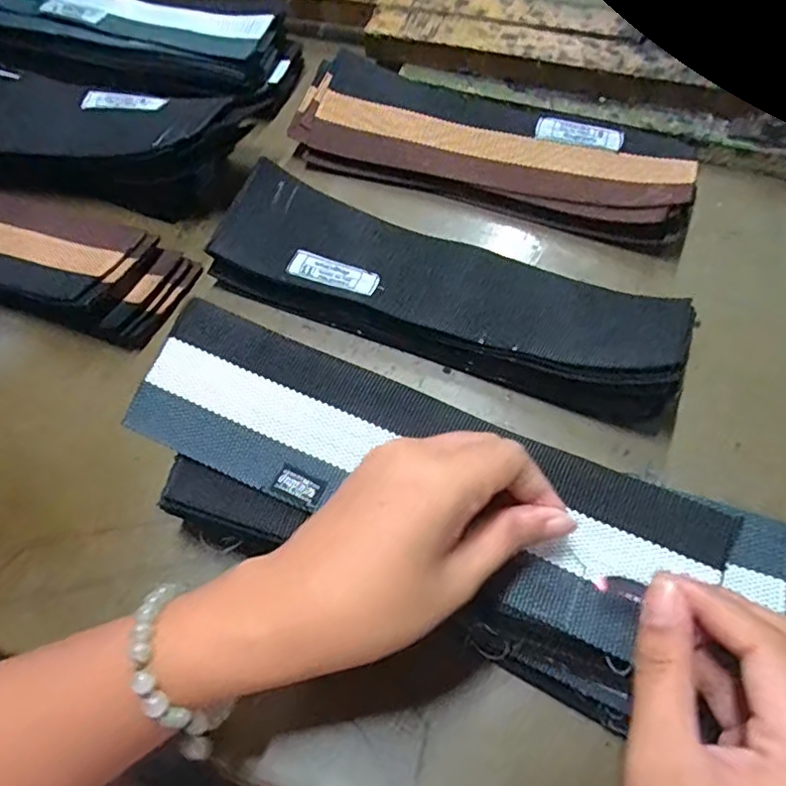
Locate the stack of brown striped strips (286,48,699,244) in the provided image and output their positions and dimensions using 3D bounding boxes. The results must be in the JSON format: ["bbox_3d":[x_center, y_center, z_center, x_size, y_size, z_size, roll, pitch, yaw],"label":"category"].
[{"bbox_3d":[0.069,-0.183,0.440,0.295,0.034,0.094,18,64,12],"label":"stack of brown striped strips"}]

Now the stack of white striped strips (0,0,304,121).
[{"bbox_3d":[-0.215,-0.300,0.498,0.277,0.052,0.094,11,63,9],"label":"stack of white striped strips"}]

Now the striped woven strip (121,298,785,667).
[{"bbox_3d":[0.020,0.041,0.270,0.298,0.027,0.078,21,65,11],"label":"striped woven strip"}]

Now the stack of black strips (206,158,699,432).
[{"bbox_3d":[0.028,-0.061,0.374,0.300,0.042,0.090,22,65,14],"label":"stack of black strips"}]

